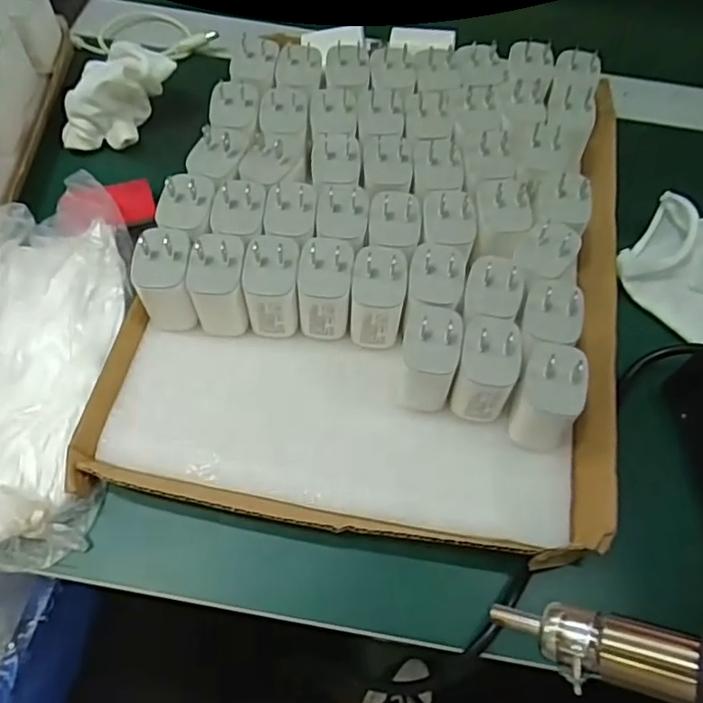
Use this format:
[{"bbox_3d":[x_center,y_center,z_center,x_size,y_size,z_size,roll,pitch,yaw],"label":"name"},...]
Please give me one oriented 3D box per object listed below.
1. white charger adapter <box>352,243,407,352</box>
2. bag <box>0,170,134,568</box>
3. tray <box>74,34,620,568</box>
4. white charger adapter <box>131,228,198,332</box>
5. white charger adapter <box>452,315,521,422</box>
[{"bbox_3d":[0.015,-0.031,0.347,0.029,0.044,0.041,3,62,-2],"label":"white charger adapter"},{"bbox_3d":[-0.180,-0.003,0.342,0.099,0.028,0.221,-4,63,-5],"label":"bag"},{"bbox_3d":[0.025,-0.063,0.368,0.270,0.056,0.325,11,62,3],"label":"tray"},{"bbox_3d":[-0.104,-0.042,0.352,0.030,0.046,0.040,0,62,-3],"label":"white charger adapter"},{"bbox_3d":[0.071,0.008,0.332,0.028,0.045,0.045,11,62,2],"label":"white charger adapter"}]

